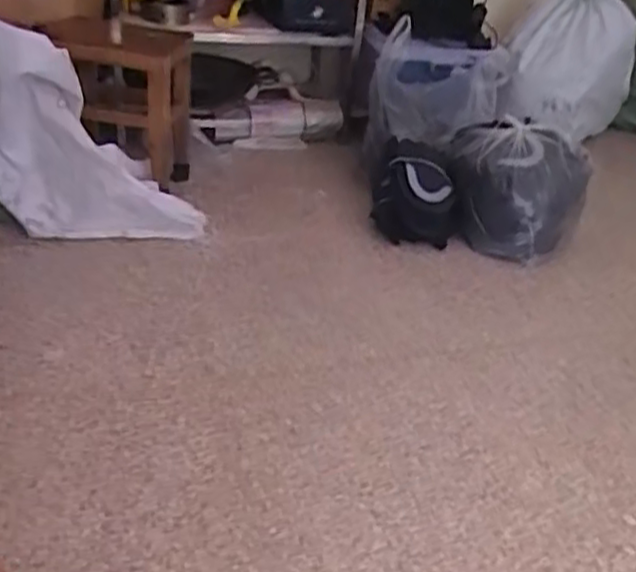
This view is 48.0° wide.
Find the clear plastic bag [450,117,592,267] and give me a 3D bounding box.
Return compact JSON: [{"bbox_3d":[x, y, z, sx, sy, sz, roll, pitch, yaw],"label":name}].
[{"bbox_3d":[0.439,-0.216,1.560,0.238,0.232,0.256,26,36,28],"label":"clear plastic bag"}]

